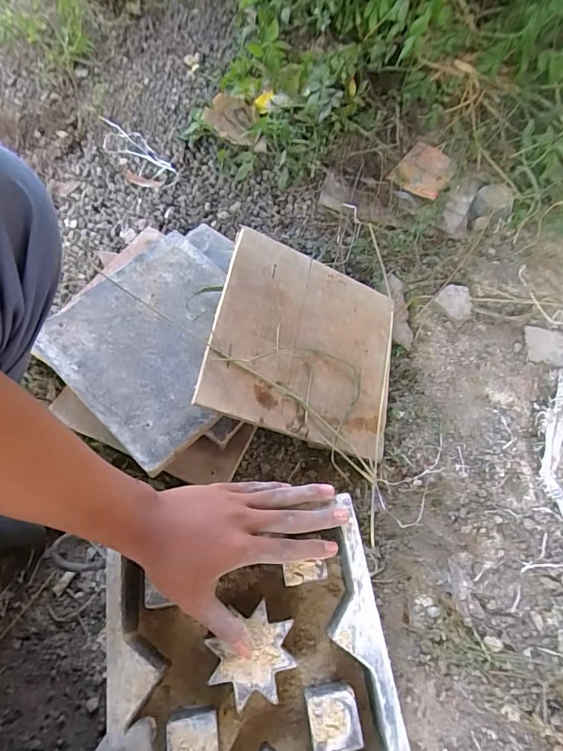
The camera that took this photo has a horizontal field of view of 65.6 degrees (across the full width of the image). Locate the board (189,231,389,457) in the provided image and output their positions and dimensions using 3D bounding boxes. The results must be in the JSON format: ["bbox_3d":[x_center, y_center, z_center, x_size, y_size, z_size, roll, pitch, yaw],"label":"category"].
[{"bbox_3d":[0.036,-0.040,0.551,0.245,0.011,0.239,18,69,-22],"label":"board"}]

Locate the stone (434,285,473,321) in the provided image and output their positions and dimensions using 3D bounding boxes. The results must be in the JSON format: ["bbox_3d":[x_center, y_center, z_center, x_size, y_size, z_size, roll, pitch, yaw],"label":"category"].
[{"bbox_3d":[0.262,-0.112,0.653,0.041,0.015,0.053,-36,71,-19],"label":"stone"}]

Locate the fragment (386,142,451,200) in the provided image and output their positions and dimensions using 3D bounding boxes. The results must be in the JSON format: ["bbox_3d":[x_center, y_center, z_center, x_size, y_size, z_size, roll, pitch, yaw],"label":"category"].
[{"bbox_3d":[0.238,-0.343,0.728,0.085,0.030,0.106,30,65,11],"label":"fragment"}]

